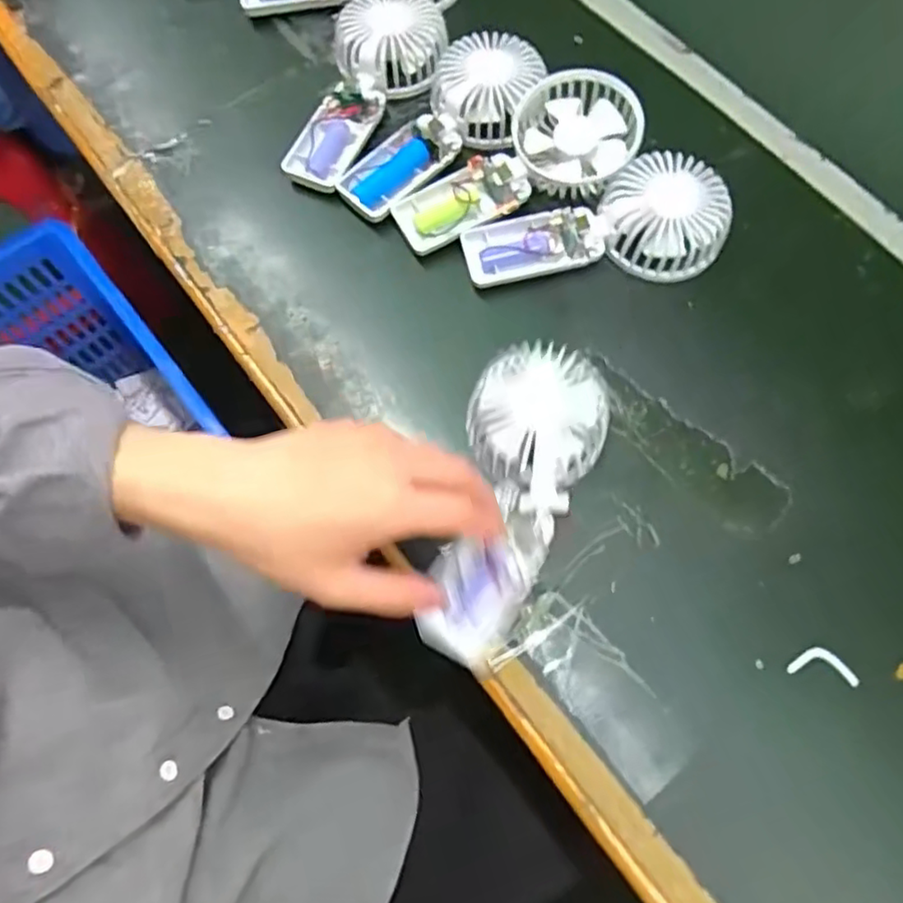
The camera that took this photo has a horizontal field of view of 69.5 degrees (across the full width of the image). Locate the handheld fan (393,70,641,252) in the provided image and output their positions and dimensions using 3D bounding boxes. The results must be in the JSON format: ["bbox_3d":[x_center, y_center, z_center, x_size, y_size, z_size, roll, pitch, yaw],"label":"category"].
[{"bbox_3d":[0.049,-0.209,0.464,0.187,0.032,0.083,-24,72,-6],"label":"handheld fan"}]

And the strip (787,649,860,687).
[{"bbox_3d":[0.213,0.122,0.371,0.037,0.004,0.017,11,72,5],"label":"strip"}]

